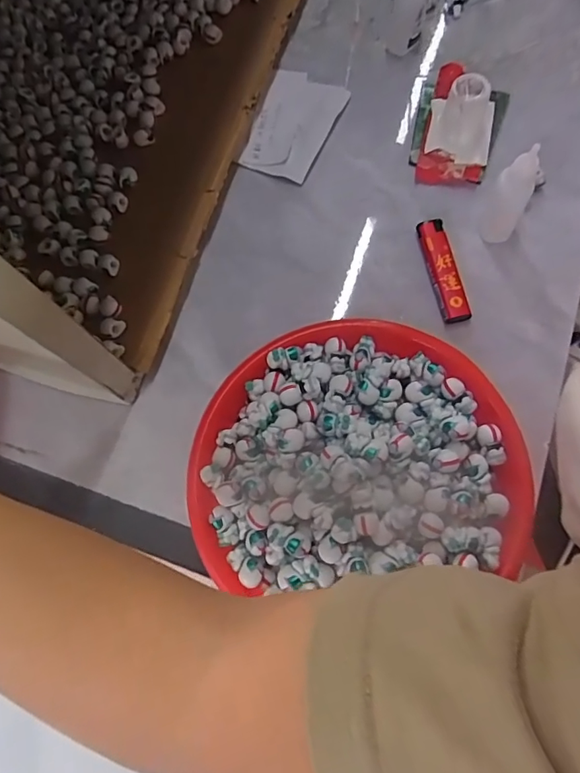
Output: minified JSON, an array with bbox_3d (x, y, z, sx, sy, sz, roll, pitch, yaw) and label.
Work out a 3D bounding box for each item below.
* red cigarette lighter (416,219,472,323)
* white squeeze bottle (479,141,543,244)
[{"bbox_3d":[0.108,-0.082,0.354,0.018,0.018,0.078,-10,77,-3],"label":"red cigarette lighter"},{"bbox_3d":[0.152,-0.131,0.332,0.027,0.070,0.033,35,80,13],"label":"white squeeze bottle"}]

